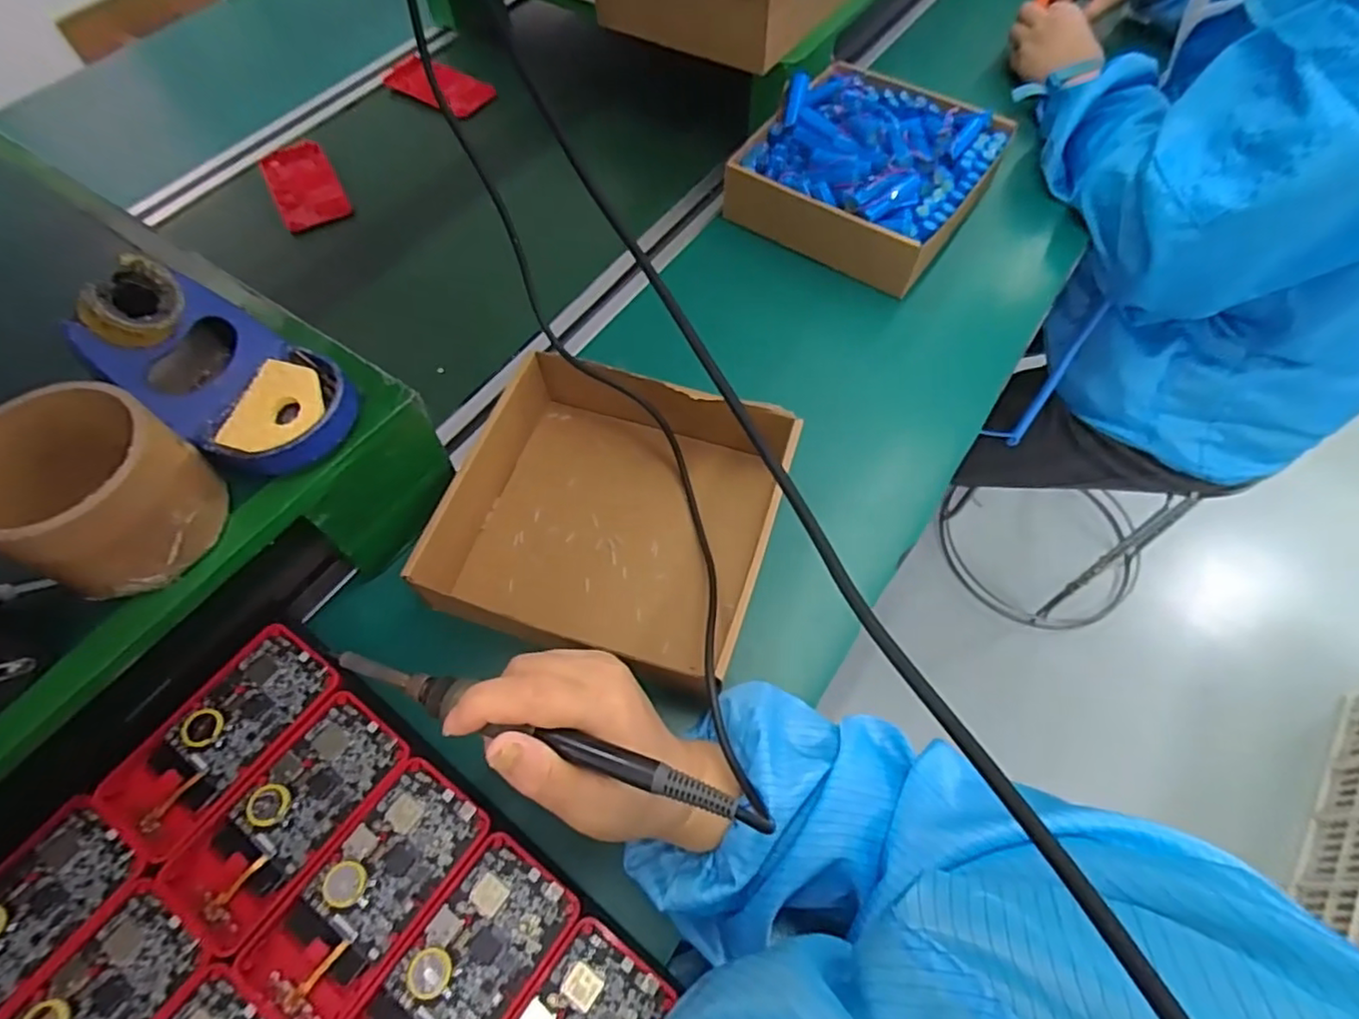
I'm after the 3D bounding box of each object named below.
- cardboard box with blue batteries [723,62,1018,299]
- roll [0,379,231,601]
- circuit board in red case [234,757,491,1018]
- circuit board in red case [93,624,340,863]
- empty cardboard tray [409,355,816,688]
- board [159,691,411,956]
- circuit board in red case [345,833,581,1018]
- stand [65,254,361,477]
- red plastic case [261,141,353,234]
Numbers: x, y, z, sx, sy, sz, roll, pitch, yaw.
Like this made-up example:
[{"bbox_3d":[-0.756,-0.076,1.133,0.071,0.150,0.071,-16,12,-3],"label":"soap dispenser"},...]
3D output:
[{"bbox_3d":[0.169,-0.309,0.585,0.195,0.076,0.204,32,66,17],"label":"cardboard box with blue batteries"},{"bbox_3d":[-0.270,-0.009,0.305,0.070,0.069,0.077,0,61,1],"label":"roll"},{"bbox_3d":[-0.160,0.196,0.337,0.065,0.008,0.123,31,66,17],"label":"circuit board in red case"},{"bbox_3d":[-0.259,0.130,0.374,0.062,0.010,0.123,32,66,17],"label":"circuit board in red case"},{"bbox_3d":[-0.040,-0.001,0.443,0.199,0.058,0.199,15,63,9],"label":"empty cardboard tray"},{"bbox_3d":[-0.210,0.164,0.355,0.065,0.008,0.122,32,66,17],"label":"board"},{"bbox_3d":[-0.109,0.230,0.318,0.063,0.009,0.124,33,67,17],"label":"circuit board in red case"},{"bbox_3d":[-0.234,-0.076,0.335,0.108,0.075,0.076,28,65,16],"label":"stand"},{"bbox_3d":[-0.373,-0.323,0.654,0.060,0.012,0.122,-27,64,-13],"label":"red plastic case"}]

